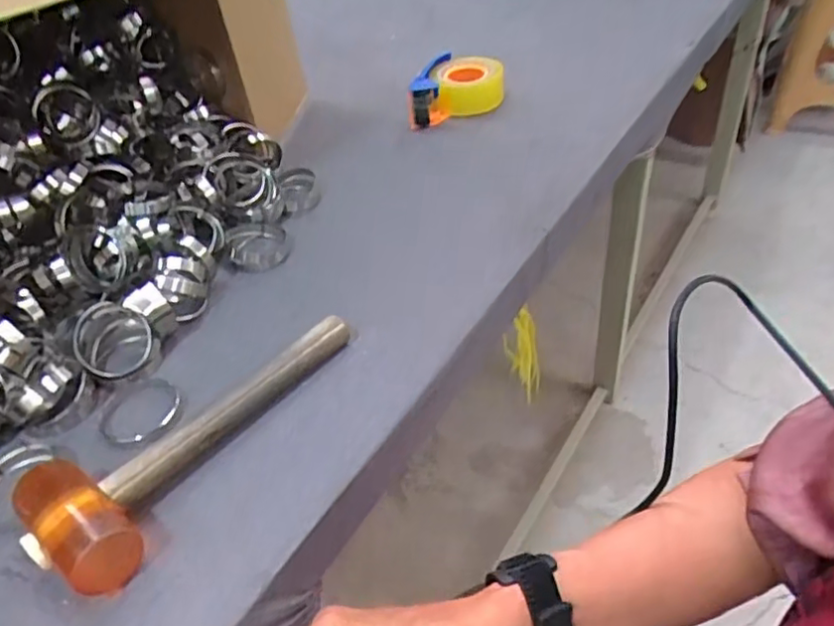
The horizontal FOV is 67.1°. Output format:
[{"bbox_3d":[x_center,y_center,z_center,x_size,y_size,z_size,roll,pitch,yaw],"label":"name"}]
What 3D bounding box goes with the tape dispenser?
[{"bbox_3d":[0.065,-0.341,0.952,0.115,0.071,0.153,11,46,19],"label":"tape dispenser"}]

